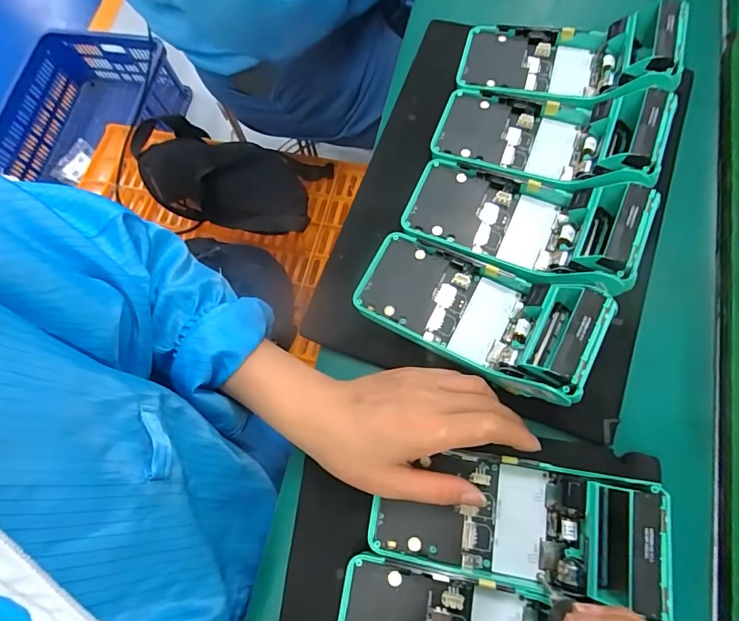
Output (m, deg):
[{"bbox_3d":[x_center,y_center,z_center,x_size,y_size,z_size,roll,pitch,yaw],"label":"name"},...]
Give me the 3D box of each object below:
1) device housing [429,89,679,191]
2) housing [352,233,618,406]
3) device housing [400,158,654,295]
[{"bbox_3d":[0.139,-0.148,0.344,0.160,0.064,0.080,23,79,11],"label":"device housing"},{"bbox_3d":[0.072,-0.006,0.308,0.163,0.066,0.078,31,77,8],"label":"housing"},{"bbox_3d":[0.111,-0.075,0.325,0.159,0.064,0.082,25,80,11],"label":"device housing"}]

